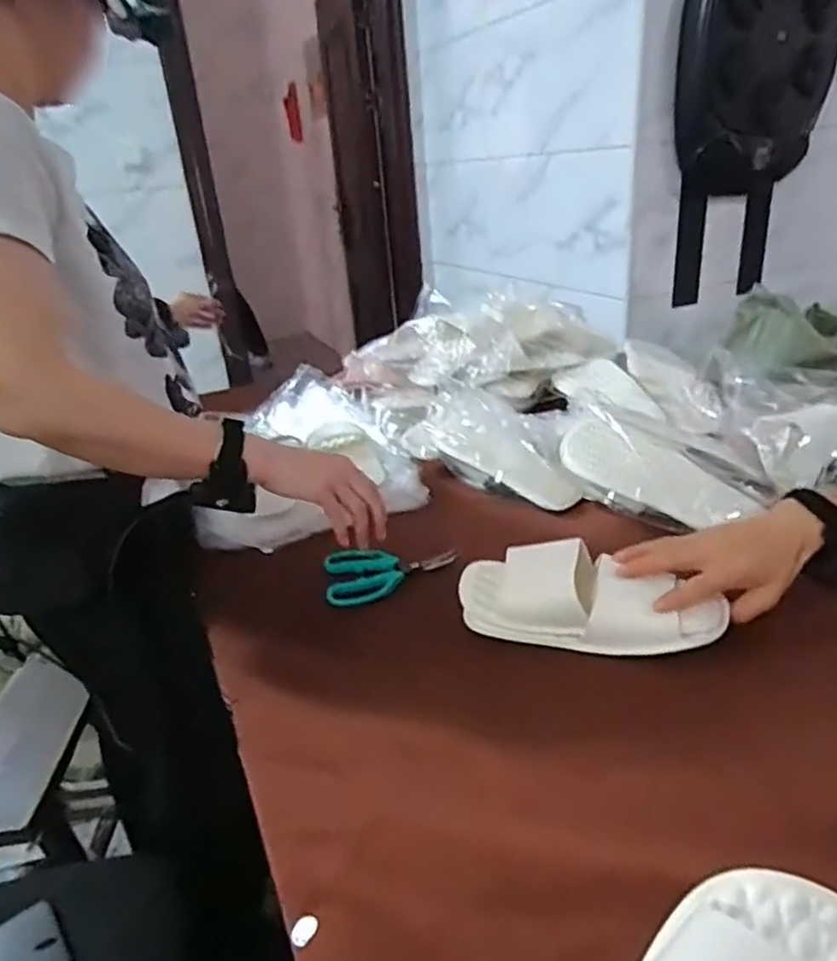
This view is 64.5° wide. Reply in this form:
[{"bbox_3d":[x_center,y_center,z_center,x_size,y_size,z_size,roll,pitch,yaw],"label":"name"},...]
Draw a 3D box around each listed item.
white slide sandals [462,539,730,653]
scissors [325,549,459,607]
[{"bbox_3d":[0.150,0.105,0.616,0.261,0.066,0.084,6,28,20],"label":"white slide sandals"},{"bbox_3d":[-0.027,0.099,0.733,0.148,0.030,0.092,-8,26,-5],"label":"scissors"}]

